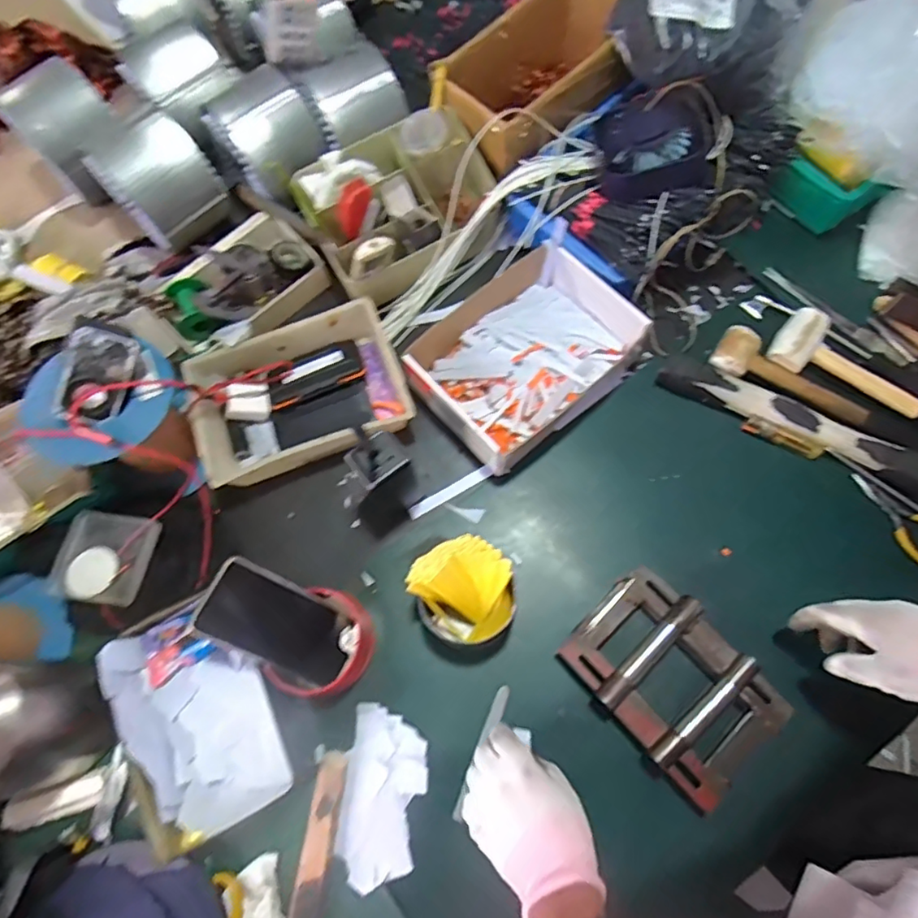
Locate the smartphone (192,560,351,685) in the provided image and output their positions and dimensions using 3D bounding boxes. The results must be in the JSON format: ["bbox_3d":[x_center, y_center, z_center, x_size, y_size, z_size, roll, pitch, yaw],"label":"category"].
[{"bbox_3d":[-0.178,0.164,0.571,0.153,0.014,0.076,36,76,-22],"label":"smartphone"}]

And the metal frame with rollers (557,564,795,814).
[{"bbox_3d":[0.215,0.222,0.580,0.135,0.066,0.195,-44,74,-11],"label":"metal frame with rollers"}]

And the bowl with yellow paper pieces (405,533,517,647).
[{"bbox_3d":[0.008,0.141,0.596,0.100,0.094,0.099,-1,71,3],"label":"bowl with yellow paper pieces"}]

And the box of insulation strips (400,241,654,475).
[{"bbox_3d":[0.078,-0.123,0.693,0.248,0.077,0.205,-36,73,-9],"label":"box of insulation strips"}]

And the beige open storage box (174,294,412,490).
[{"bbox_3d":[-0.194,-0.079,0.699,0.246,0.059,0.172,-18,71,-3],"label":"beige open storage box"}]

